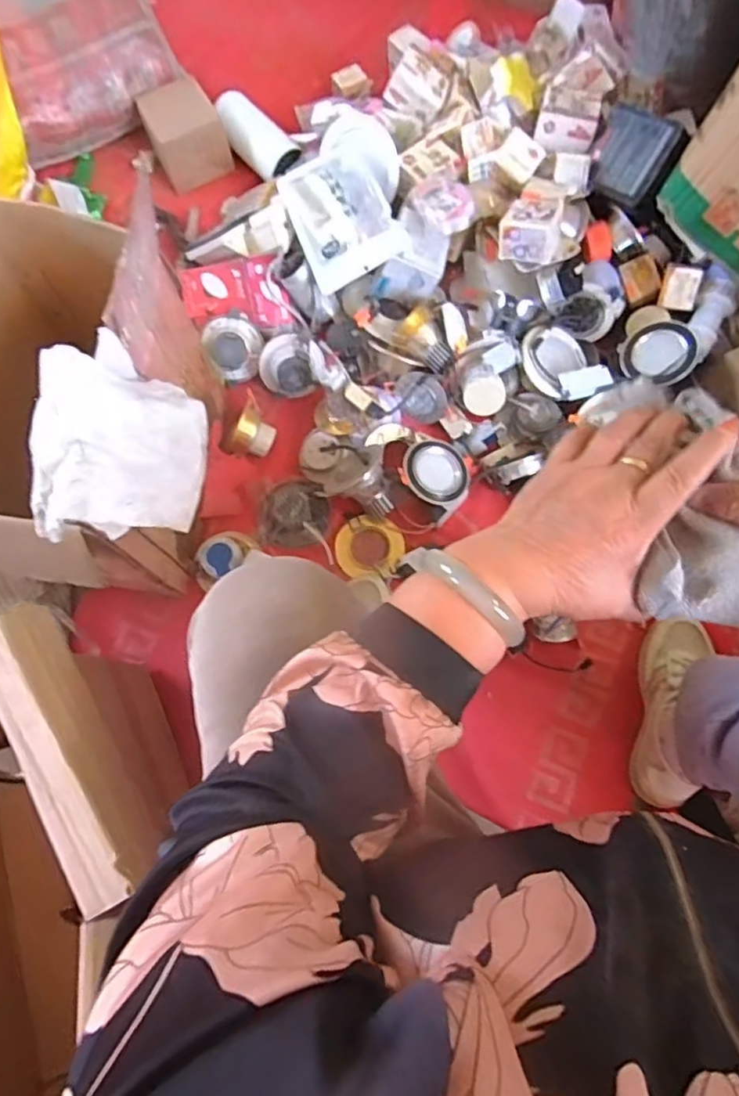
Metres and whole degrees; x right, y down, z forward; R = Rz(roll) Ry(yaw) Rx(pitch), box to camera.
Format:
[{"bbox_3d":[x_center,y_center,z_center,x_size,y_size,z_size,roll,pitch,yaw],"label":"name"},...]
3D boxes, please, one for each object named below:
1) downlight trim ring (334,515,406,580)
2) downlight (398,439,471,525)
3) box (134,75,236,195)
[{"bbox_3d":[0.002,-0.001,0.890,0.098,0.016,0.093,10,75,5],"label":"downlight trim ring"},{"bbox_3d":[0.095,-0.107,0.885,0.112,0.032,0.101,41,68,-11],"label":"downlight"},{"bbox_3d":[-0.319,-0.716,1.062,0.118,0.081,0.129,-28,75,-6],"label":"box"}]

